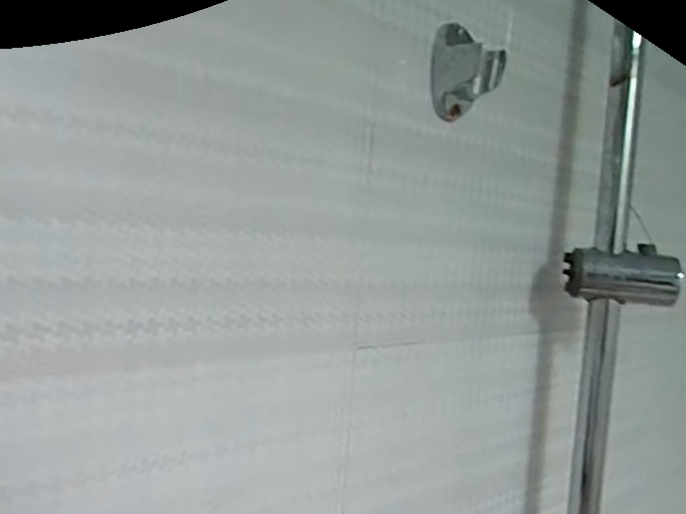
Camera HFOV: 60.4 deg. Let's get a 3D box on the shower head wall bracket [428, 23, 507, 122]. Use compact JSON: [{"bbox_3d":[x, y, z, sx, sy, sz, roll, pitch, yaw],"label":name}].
[{"bbox_3d":[0.080,-0.124,0.385,0.034,0.058,0.034,3,4,-36],"label":"shower head wall bracket"}]

